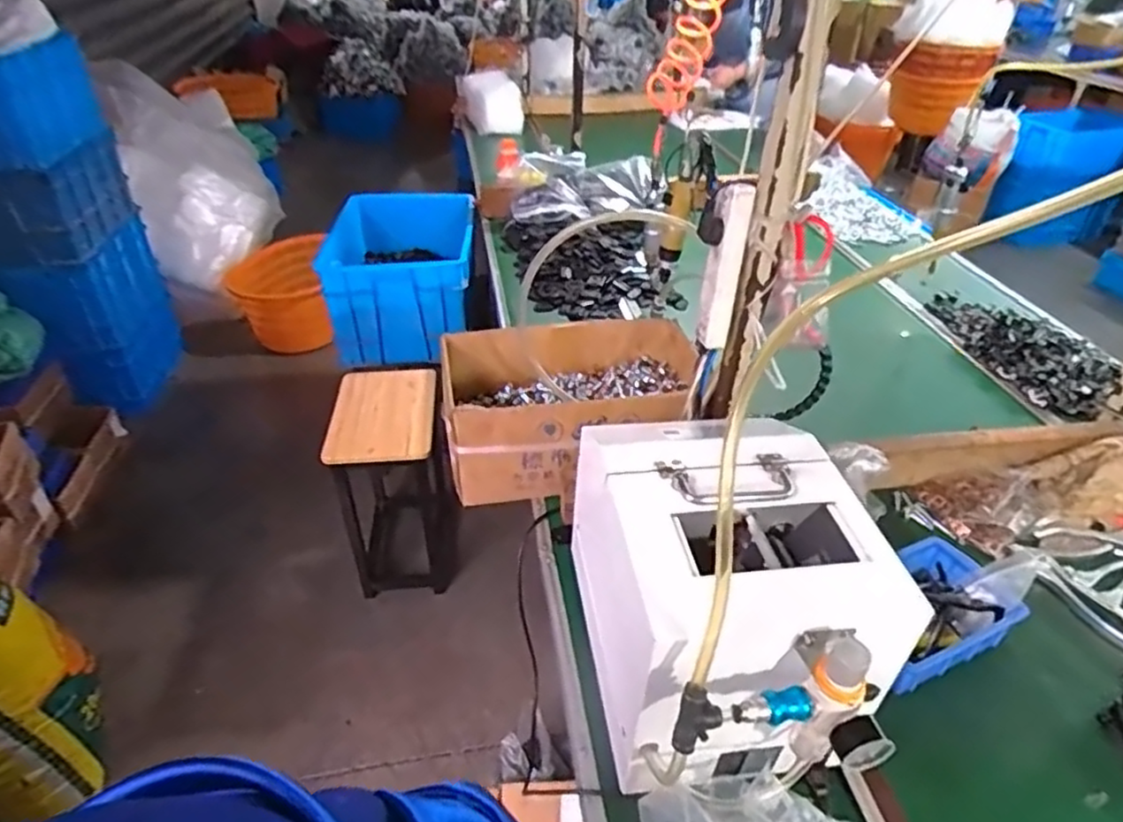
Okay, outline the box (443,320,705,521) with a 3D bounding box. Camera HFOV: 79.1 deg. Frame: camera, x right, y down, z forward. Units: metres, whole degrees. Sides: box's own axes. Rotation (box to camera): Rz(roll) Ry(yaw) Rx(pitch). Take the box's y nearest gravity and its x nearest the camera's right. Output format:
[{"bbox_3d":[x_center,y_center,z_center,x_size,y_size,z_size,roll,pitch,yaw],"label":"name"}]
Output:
[{"bbox_3d":[0.017,-0.005,1.020,0.386,0.136,0.277,-7,38,-11],"label":"box"}]

